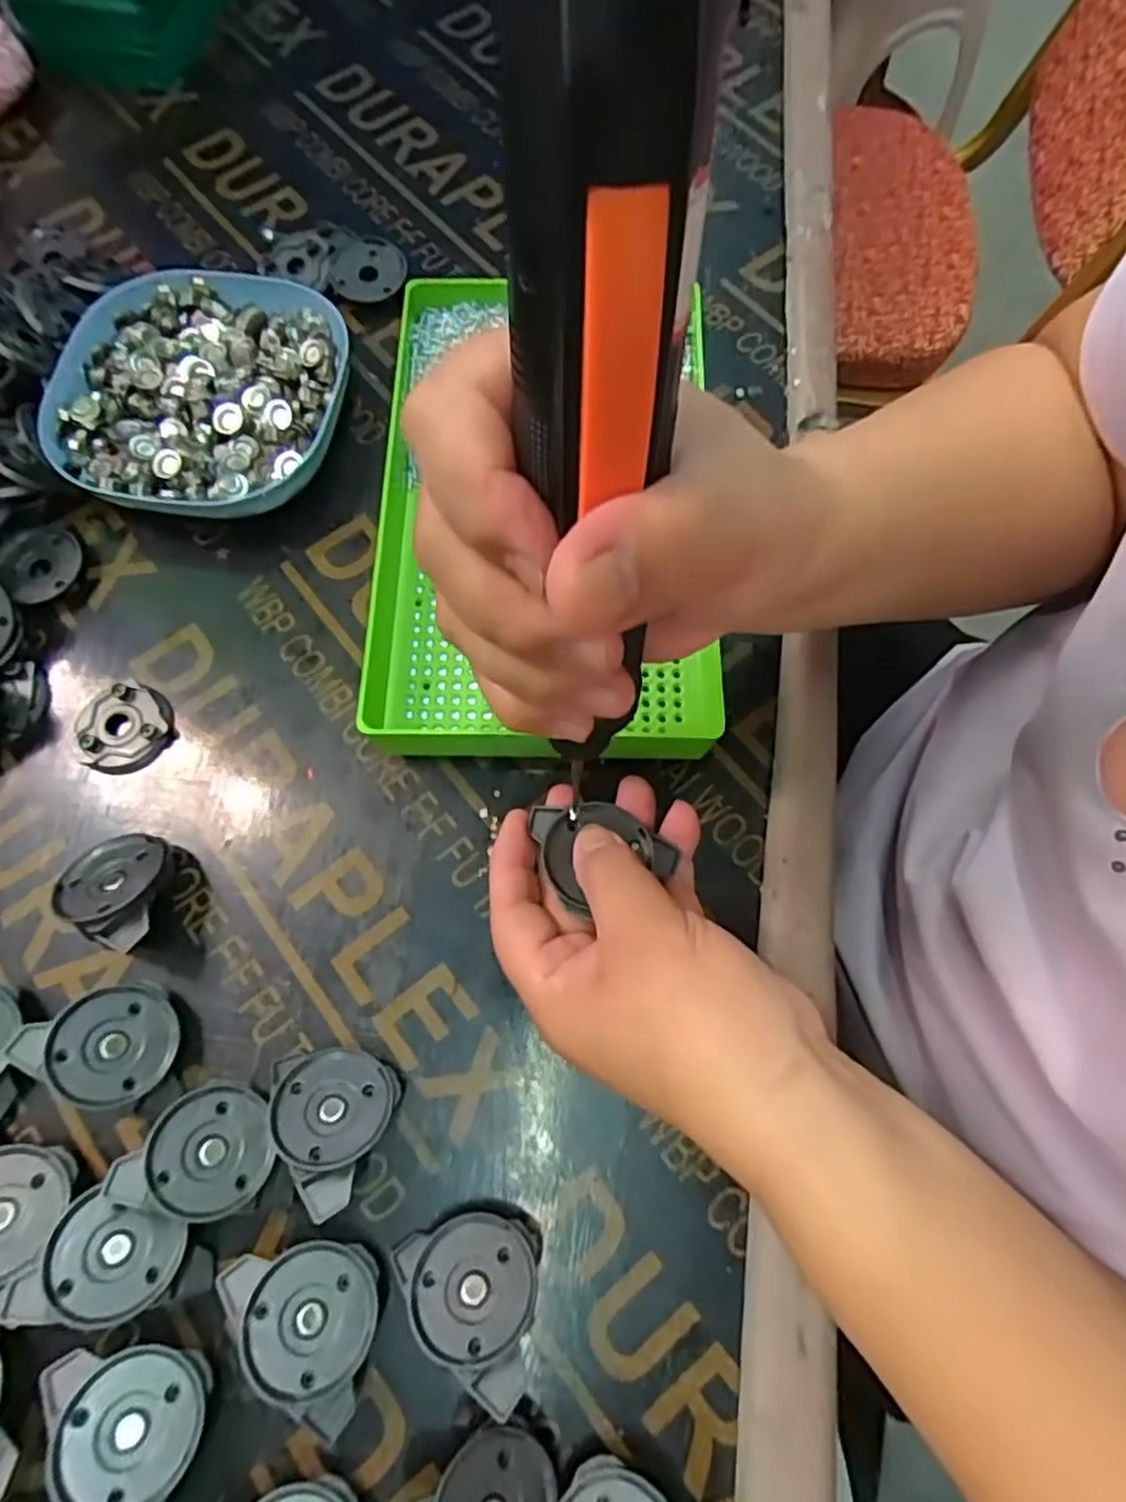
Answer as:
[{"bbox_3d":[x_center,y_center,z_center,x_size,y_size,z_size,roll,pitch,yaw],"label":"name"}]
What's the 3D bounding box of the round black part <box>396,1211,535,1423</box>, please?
[{"bbox_3d":[-0.031,0.184,0.252,0.058,0.012,0.044,22,47,25],"label":"round black part"}]

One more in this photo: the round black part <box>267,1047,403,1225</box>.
[{"bbox_3d":[-0.089,0.135,0.269,0.050,0.015,0.050,4,41,-4],"label":"round black part"}]

